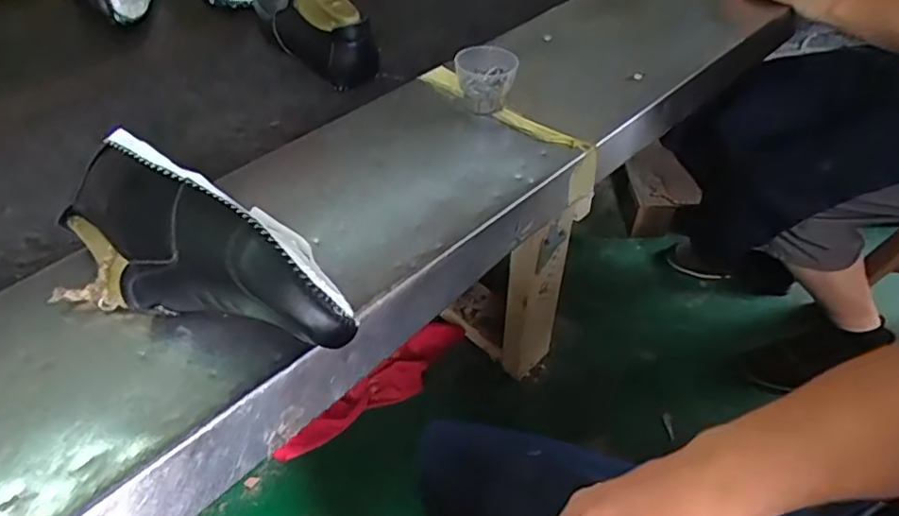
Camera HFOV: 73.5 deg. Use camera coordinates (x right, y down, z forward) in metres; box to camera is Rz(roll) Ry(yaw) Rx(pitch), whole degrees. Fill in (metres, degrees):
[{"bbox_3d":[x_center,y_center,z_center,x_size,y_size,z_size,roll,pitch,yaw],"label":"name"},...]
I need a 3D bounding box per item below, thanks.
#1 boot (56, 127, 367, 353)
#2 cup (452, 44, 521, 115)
[{"bbox_3d":[-0.184,0.009,0.428,0.260,0.087,0.105,25,52,21],"label":"boot"},{"bbox_3d":[0.038,-0.182,0.624,0.060,0.055,0.052,1,47,2],"label":"cup"}]

